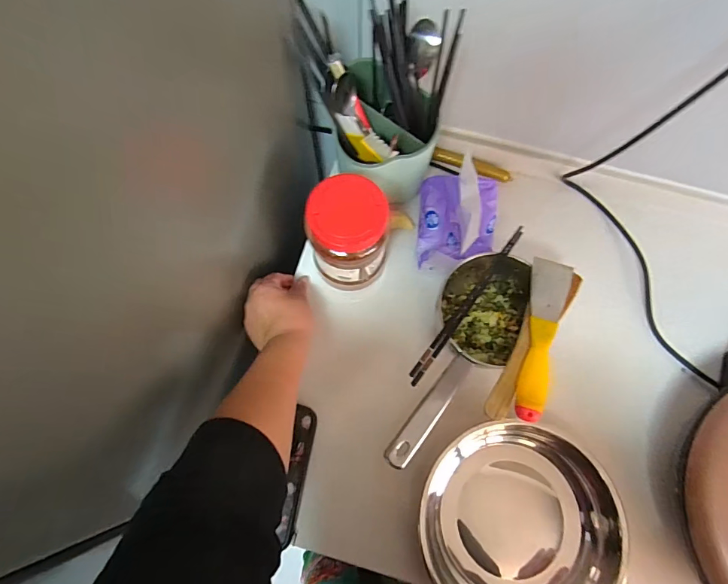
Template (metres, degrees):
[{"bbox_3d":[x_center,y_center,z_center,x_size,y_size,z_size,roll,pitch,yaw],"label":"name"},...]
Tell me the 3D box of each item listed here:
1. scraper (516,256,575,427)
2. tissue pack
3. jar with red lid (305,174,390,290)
[{"bbox_3d":[0.203,0.048,0.489,0.044,0.025,0.195,21,75,5],"label":"scraper"},{"bbox_3d":[0.132,-0.098,0.574,0.106,0.103,0.135,6,74,1],"label":"tissue pack"},{"bbox_3d":[-0.018,-0.063,0.525,0.091,0.171,0.079,5,74,1],"label":"jar with red lid"}]

